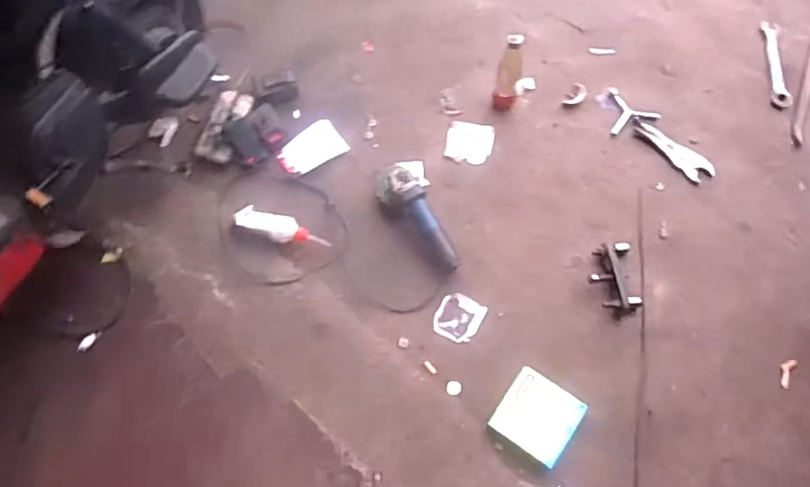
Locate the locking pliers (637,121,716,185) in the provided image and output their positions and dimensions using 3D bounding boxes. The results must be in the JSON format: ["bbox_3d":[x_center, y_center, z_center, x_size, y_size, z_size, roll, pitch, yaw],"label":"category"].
[{"bbox_3d":[0.679,-0.240,1.575,0.058,0.013,0.217,-45,80,8],"label":"locking pliers"}]

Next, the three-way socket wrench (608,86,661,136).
[{"bbox_3d":[0.587,-0.339,1.604,0.119,0.022,0.129,2,69,3],"label":"three-way socket wrench"}]

